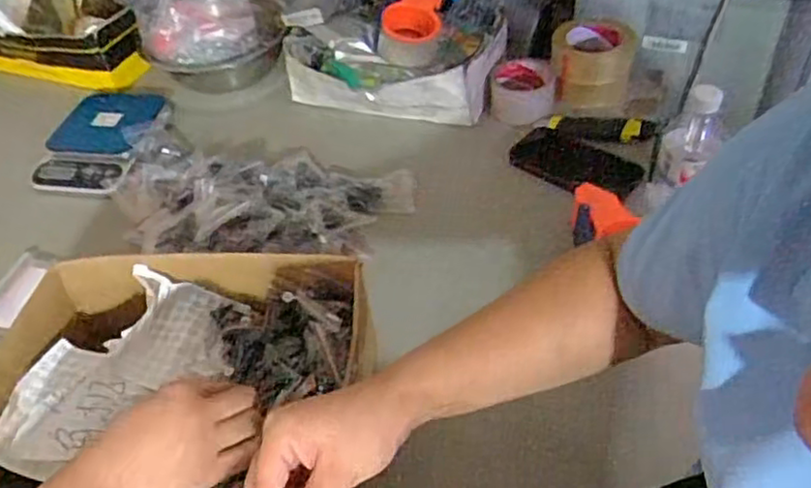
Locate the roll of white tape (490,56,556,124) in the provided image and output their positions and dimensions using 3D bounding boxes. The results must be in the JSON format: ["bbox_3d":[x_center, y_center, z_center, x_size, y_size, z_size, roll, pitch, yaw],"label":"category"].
[{"bbox_3d":[0.165,-0.215,0.945,0.089,0.059,0.073,2,46,9],"label":"roll of white tape"}]

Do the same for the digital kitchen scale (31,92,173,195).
[{"bbox_3d":[-0.443,-0.154,0.976,0.147,0.038,0.210,1,46,8],"label":"digital kitchen scale"}]

